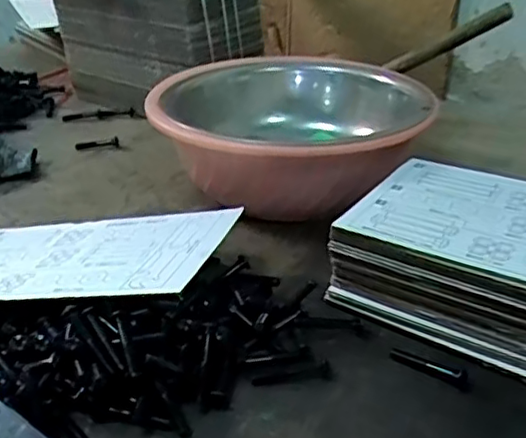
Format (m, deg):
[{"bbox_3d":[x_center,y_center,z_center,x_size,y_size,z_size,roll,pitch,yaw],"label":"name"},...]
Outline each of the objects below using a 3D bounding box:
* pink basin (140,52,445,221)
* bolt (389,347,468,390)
[{"bbox_3d":[0.048,-0.111,0.847,0.304,0.153,0.344,11,31,18],"label":"pink basin"},{"bbox_3d":[0.144,0.128,0.557,0.070,0.012,0.014,20,35,34],"label":"bolt"}]

